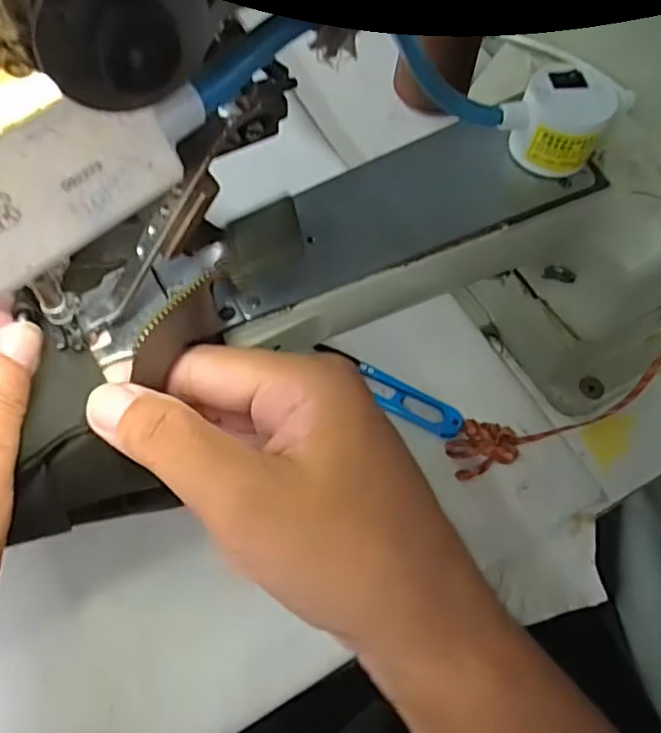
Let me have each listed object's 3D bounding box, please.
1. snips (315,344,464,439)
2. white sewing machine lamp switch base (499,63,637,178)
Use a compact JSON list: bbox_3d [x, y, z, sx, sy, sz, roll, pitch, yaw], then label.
[{"bbox_3d":[0.033,0.015,0.376,0.096,0.015,0.023,26,65,12],"label":"snips"},{"bbox_3d":[0.099,-0.107,0.273,0.039,0.033,0.042,0,62,-1],"label":"white sewing machine lamp switch base"}]

